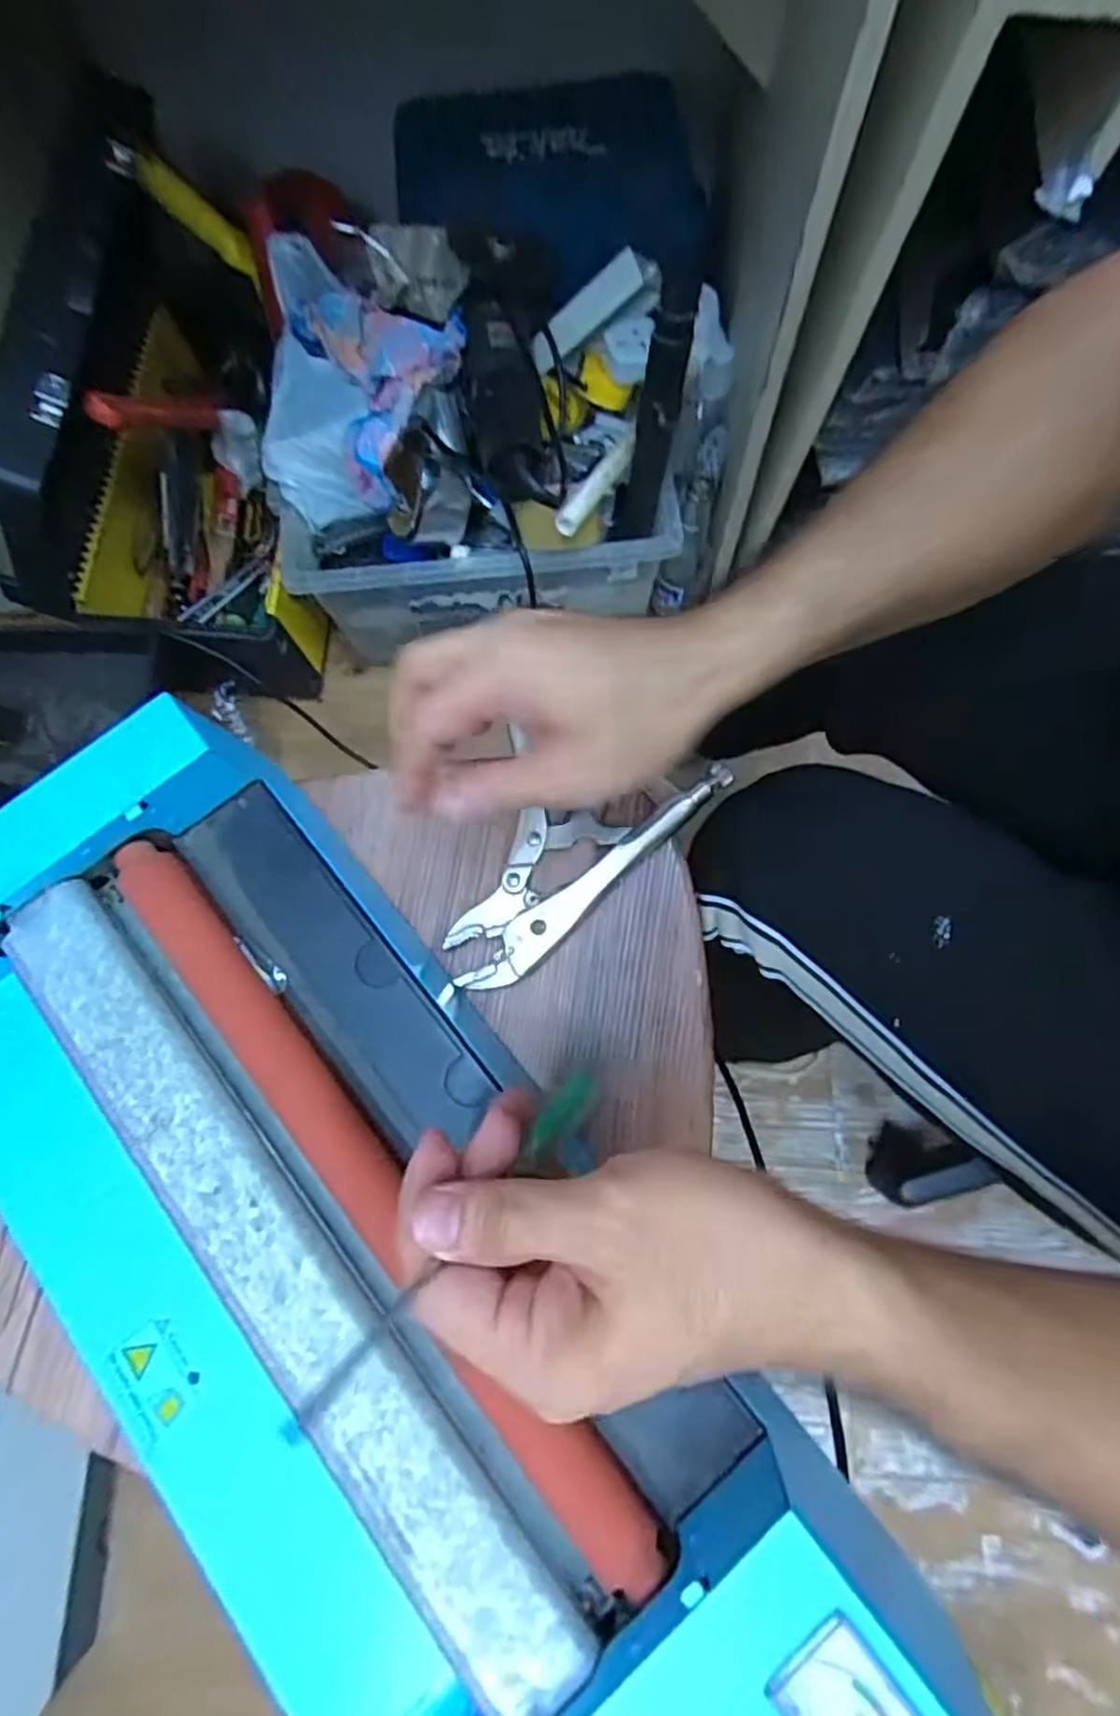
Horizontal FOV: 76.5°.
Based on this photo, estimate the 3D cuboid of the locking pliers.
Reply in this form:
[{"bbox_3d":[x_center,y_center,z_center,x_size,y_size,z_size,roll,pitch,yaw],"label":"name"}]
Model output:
[{"bbox_3d":[0.008,-0.002,0.371,0.165,0.024,0.065,-42,80,-7],"label":"locking pliers"}]

